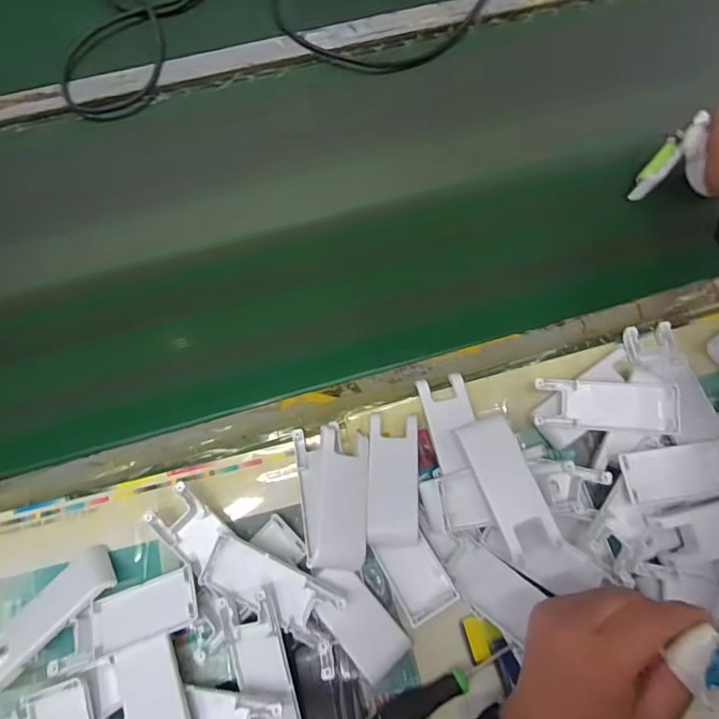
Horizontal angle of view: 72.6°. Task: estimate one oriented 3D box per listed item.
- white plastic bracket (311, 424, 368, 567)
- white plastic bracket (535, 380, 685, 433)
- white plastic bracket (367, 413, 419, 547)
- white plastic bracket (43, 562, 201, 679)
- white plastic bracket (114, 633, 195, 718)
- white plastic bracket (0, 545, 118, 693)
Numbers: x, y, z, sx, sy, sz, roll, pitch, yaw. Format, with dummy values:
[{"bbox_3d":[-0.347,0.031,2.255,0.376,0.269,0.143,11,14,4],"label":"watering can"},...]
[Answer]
[{"bbox_3d":[-0.013,0.104,0.372,0.037,0.013,0.102,2,69,2],"label":"white plastic bracket"},{"bbox_3d":[0.197,0.037,0.393,0.103,0.012,0.038,2,78,10],"label":"white plastic bracket"},{"bbox_3d":[0.026,0.092,0.380,0.038,0.005,0.098,2,69,2],"label":"white plastic bracket"},{"bbox_3d":[-0.165,0.184,0.349,0.102,0.026,0.038,-20,70,-6],"label":"white plastic bracket"},{"bbox_3d":[-0.139,0.228,0.332,0.042,0.013,0.067,-25,71,-8],"label":"white plastic bracket"},{"bbox_3d":[-0.223,0.186,0.356,0.101,0.016,0.041,-45,48,-12],"label":"white plastic bracket"}]

